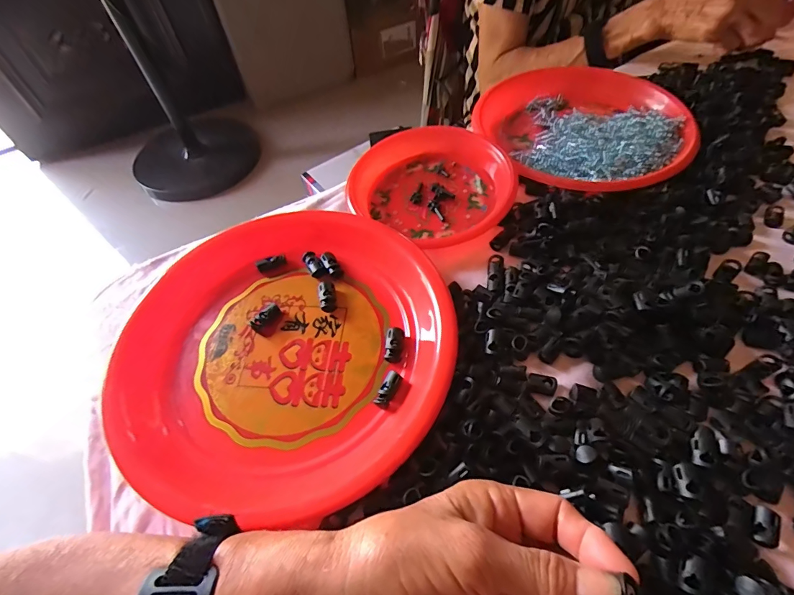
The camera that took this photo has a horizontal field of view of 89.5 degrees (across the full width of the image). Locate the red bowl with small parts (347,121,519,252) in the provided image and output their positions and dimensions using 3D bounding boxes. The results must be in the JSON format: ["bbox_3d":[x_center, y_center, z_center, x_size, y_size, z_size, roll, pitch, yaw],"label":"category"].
[{"bbox_3d":[0.033,-0.117,0.405,0.149,0.036,0.157,-36,59,-19],"label":"red bowl with small parts"}]

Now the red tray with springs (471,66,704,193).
[{"bbox_3d":[0.207,-0.203,0.453,0.214,0.026,0.236,-23,56,-12],"label":"red tray with springs"}]

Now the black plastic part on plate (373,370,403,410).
[{"bbox_3d":[-0.006,0.067,0.293,0.012,0.007,0.026,23,59,20],"label":"black plastic part on plate"}]

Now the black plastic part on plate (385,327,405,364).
[{"bbox_3d":[-0.002,0.037,0.313,0.013,0.010,0.028,1,54,6],"label":"black plastic part on plate"}]

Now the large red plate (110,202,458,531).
[{"bbox_3d":[-0.084,0.028,0.315,0.244,0.025,0.255,-3,54,3],"label":"large red plate"}]

